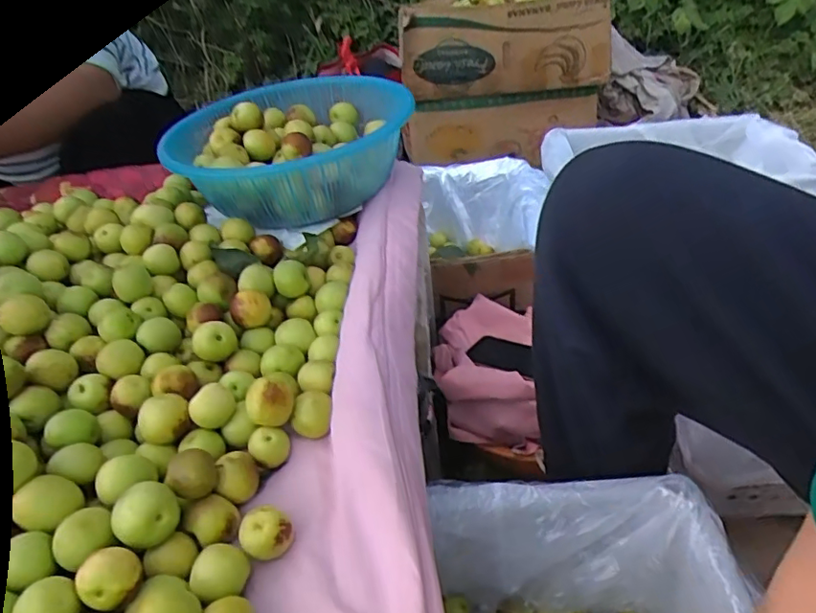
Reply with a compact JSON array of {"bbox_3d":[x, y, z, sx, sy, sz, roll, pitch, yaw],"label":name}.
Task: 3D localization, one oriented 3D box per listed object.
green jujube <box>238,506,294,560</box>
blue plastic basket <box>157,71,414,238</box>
[{"bbox_3d":[-0.086,0.139,0.340,0.030,0.022,0.024,-6,37,1],"label":"green jujube"},{"bbox_3d":[-0.121,-0.186,0.634,0.240,0.098,0.285,12,41,23],"label":"blue plastic basket"}]

